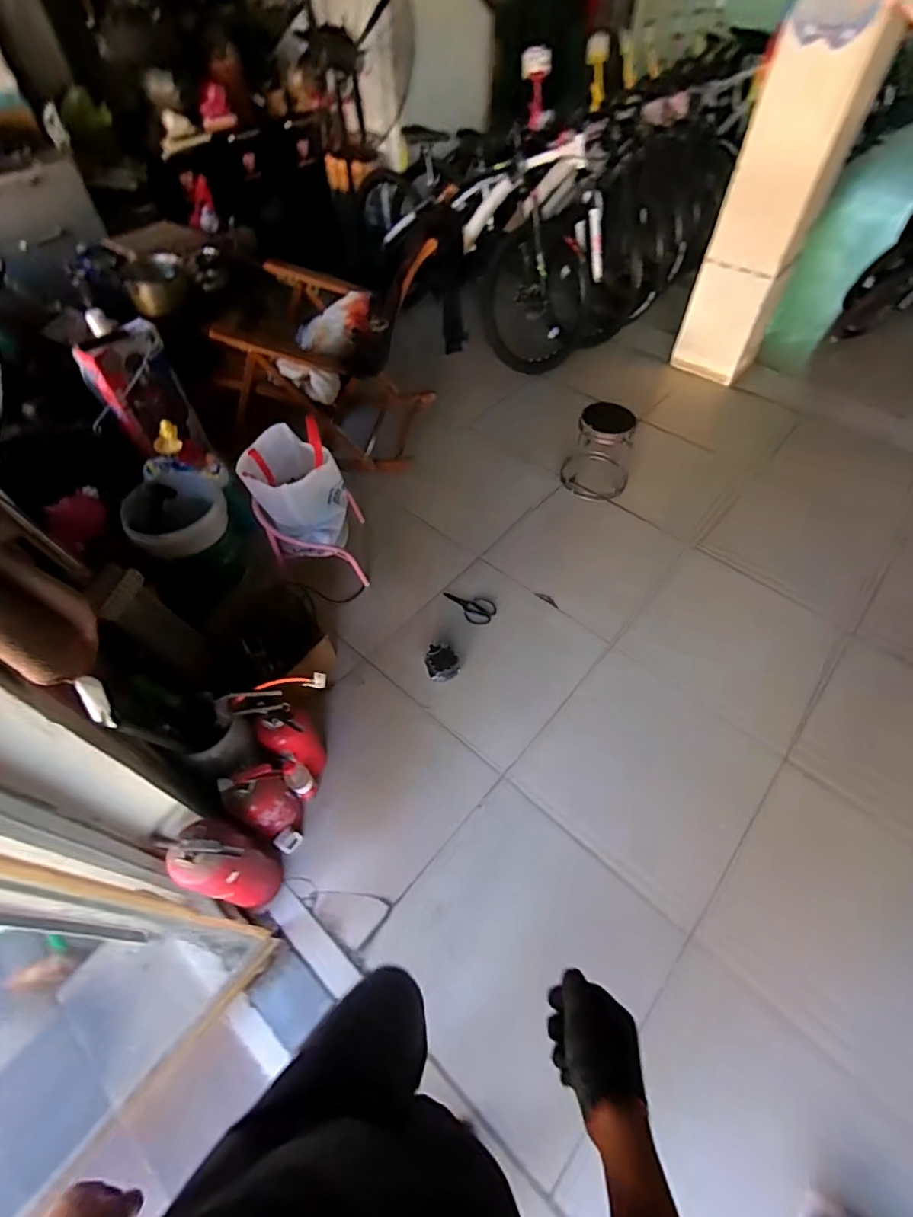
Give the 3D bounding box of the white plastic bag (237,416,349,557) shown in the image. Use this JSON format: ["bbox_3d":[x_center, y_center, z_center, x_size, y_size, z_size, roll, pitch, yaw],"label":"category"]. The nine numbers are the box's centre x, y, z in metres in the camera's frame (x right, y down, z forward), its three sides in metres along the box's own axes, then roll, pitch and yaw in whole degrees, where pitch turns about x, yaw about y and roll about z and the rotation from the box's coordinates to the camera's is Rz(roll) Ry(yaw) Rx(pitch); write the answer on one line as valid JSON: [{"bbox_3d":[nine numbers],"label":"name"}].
[{"bbox_3d":[-0.539,-0.405,1.763,0.305,0.387,0.268,-21,57,-15],"label":"white plastic bag"}]

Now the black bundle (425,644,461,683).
[{"bbox_3d":[-0.046,0.180,1.724,0.113,0.044,0.125,-12,56,-7],"label":"black bundle"}]

